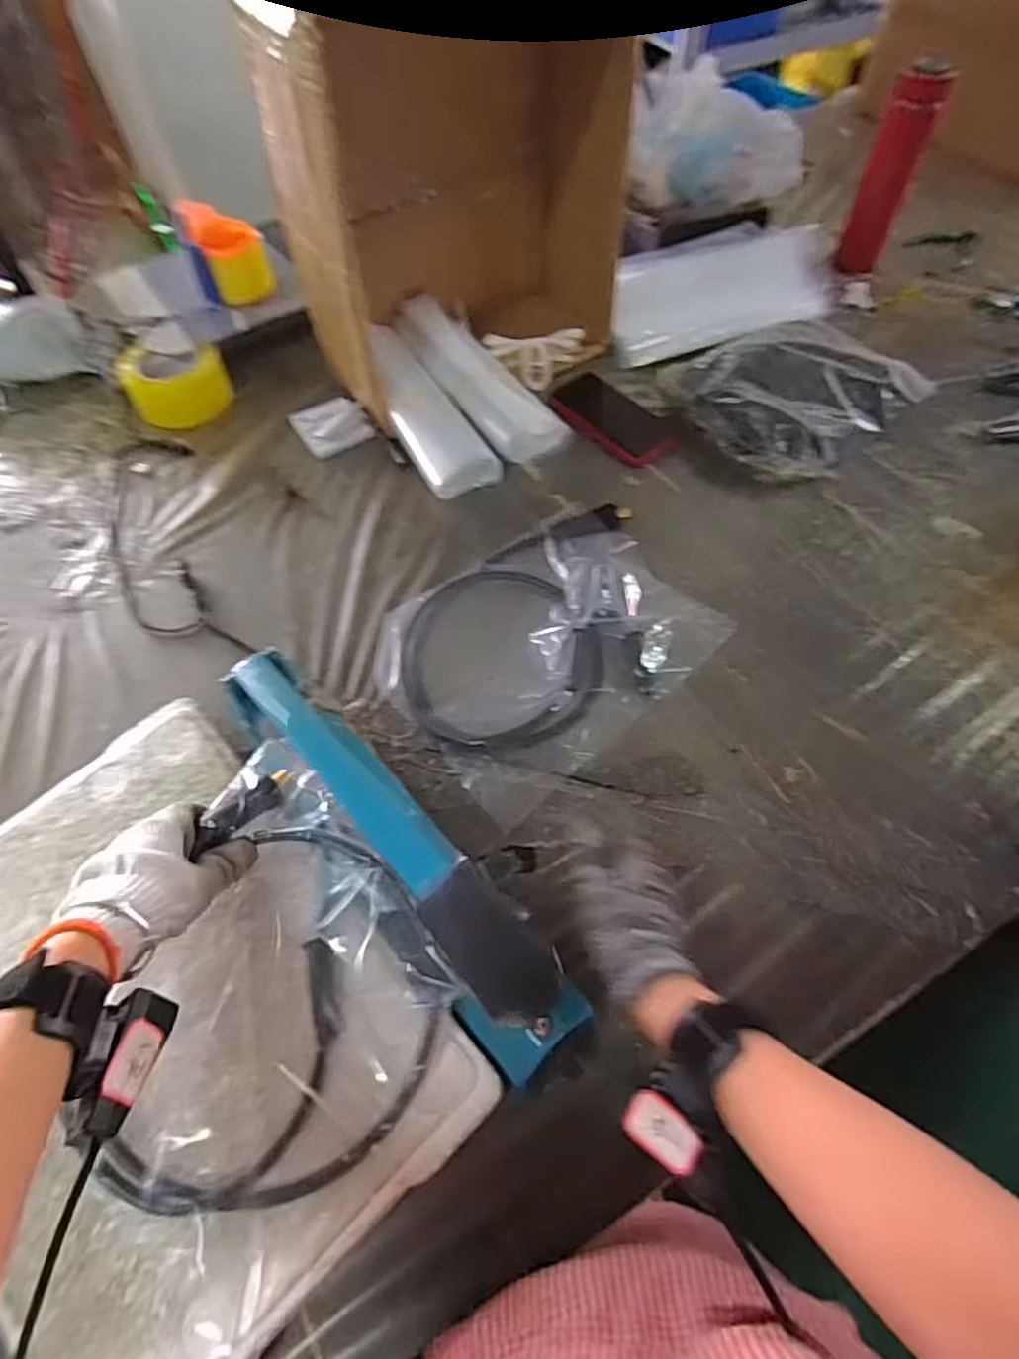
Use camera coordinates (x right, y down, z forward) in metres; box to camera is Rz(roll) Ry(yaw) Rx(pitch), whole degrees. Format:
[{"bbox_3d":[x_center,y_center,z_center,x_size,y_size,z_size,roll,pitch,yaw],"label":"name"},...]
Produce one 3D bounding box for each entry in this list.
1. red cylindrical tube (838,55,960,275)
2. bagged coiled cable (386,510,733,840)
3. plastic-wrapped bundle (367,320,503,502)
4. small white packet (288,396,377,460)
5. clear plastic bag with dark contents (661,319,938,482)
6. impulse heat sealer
[{"bbox_3d":[0.533,-0.706,0.948,0.068,0.235,0.060,21,61,15],"label":"red cylindrical tube"},{"bbox_3d":[0.035,-0.044,0.667,0.306,0.027,0.243,-37,63,-19],"label":"bagged coiled cable"},{"bbox_3d":[-0.109,-0.337,0.817,0.090,0.030,0.263,-25,74,-13],"label":"plastic-wrapped bundle"},{"bbox_3d":[-0.226,-0.324,0.843,0.080,0.025,0.095,-28,60,-15],"label":"small white packet"},{"bbox_3d":[0.342,-0.354,0.822,0.257,0.065,0.219,-32,62,-17],"label":"clear plastic bag with dark contents"},{"bbox_3d":[-0.096,0.095,0.454,0.063,0.134,0.357,-37,65,-19],"label":"impulse heat sealer"}]

